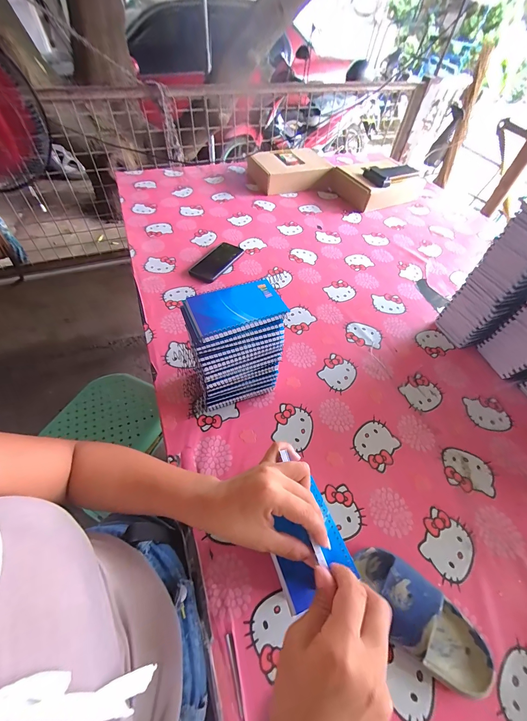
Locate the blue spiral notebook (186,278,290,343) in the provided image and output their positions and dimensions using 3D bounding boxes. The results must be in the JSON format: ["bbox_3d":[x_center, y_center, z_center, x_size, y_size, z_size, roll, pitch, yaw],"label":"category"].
[{"bbox_3d":[-0.037,-0.079,0.412,0.133,0.014,0.085,-18,57,-17],"label":"blue spiral notebook"}]

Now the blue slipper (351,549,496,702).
[{"bbox_3d":[0.189,0.309,0.342,0.169,0.059,0.076,34,58,19],"label":"blue slipper"}]

